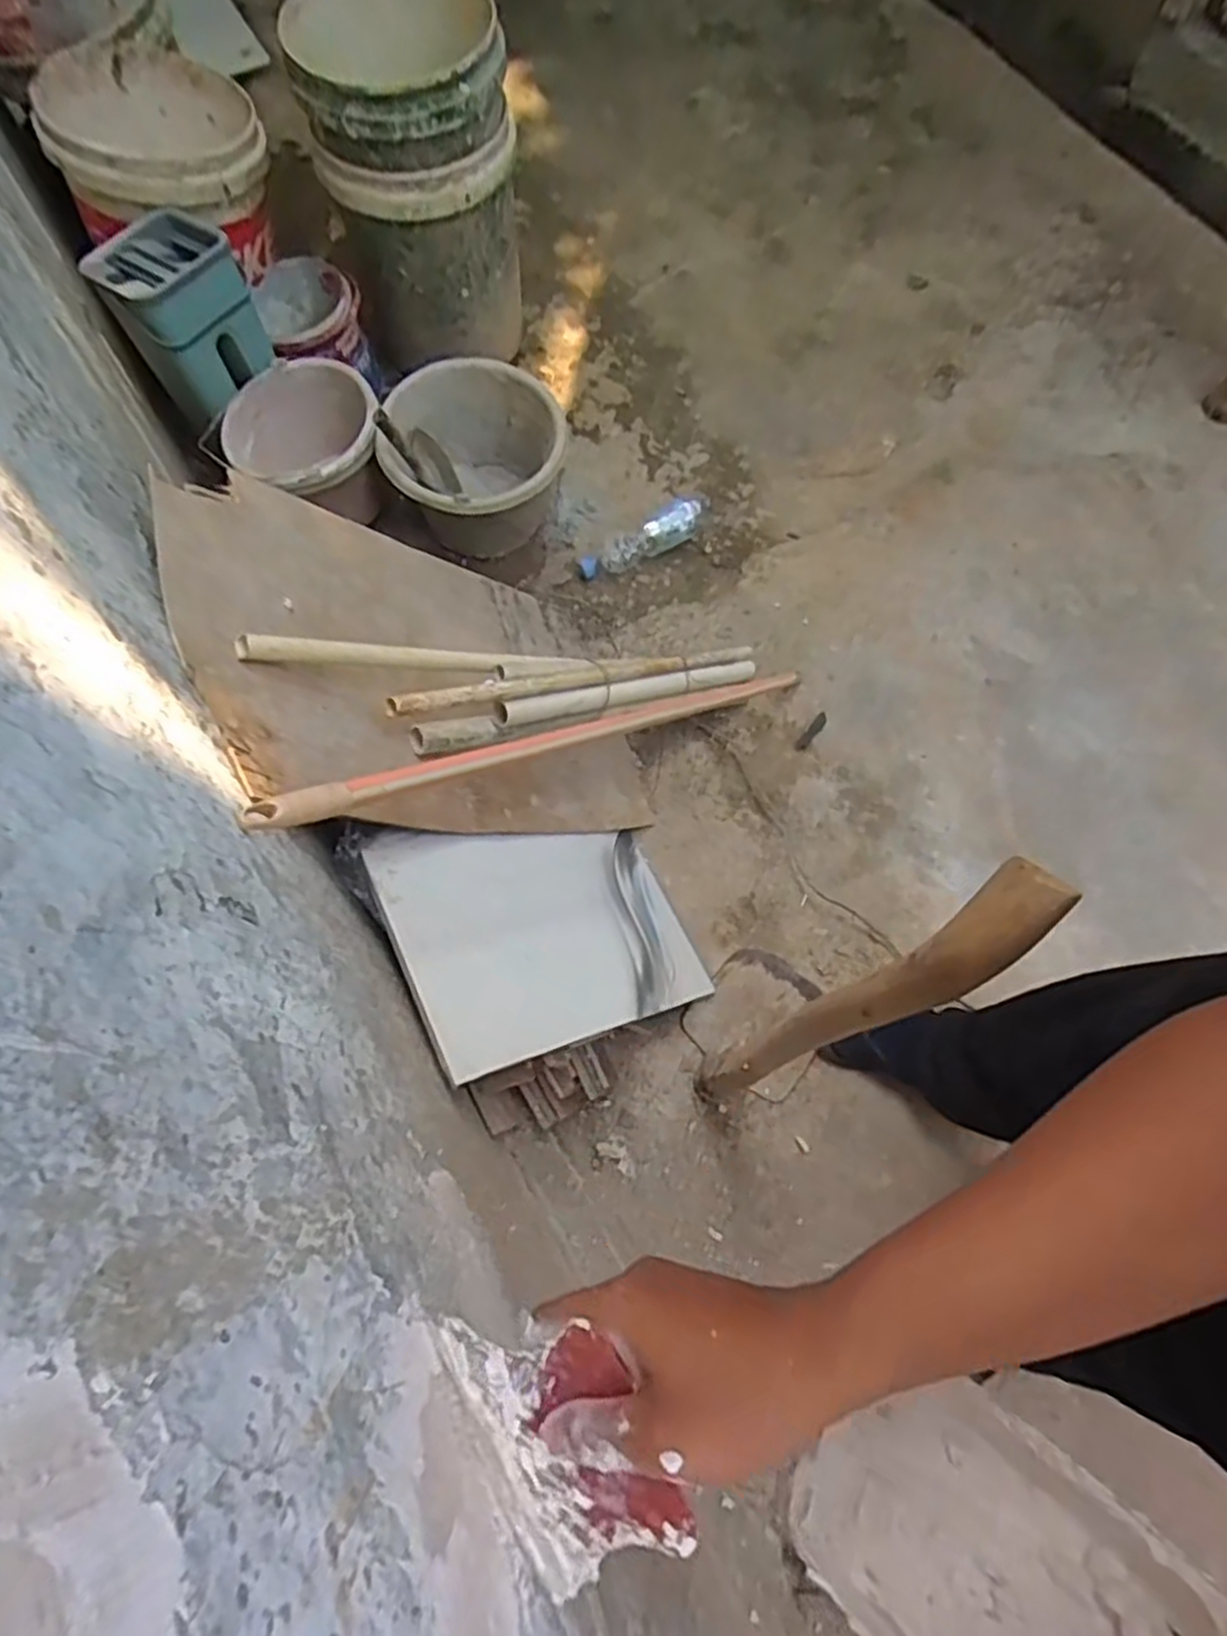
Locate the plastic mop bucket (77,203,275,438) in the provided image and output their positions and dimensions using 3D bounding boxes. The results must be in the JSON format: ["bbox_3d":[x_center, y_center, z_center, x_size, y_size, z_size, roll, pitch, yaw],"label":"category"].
[{"bbox_3d":[-0.657,-0.768,1.197,0.158,0.186,0.176,31,74,11],"label":"plastic mop bucket"}]

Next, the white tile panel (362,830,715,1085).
[{"bbox_3d":[-0.052,0.130,0.915,0.012,0.490,0.249,-37,71,26],"label":"white tile panel"}]

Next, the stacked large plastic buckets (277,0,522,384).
[{"bbox_3d":[-0.311,-1.029,1.305,0.312,0.488,0.297,0,71,1],"label":"stacked large plastic buckets"}]

